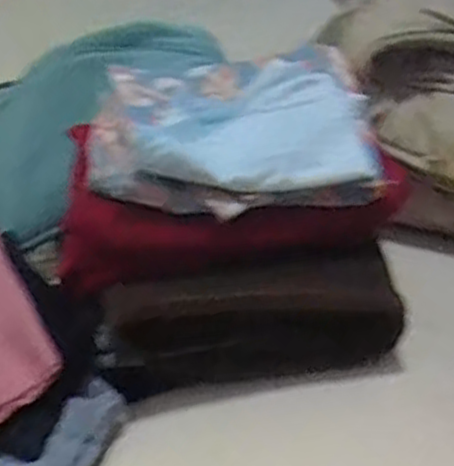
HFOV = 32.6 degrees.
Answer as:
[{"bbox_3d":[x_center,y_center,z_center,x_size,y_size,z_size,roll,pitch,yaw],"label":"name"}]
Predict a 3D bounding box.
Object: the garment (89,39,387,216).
[{"bbox_3d":[0.005,-0.089,0.654,0.230,0.064,0.177,-6,32,1],"label":"garment"}]

